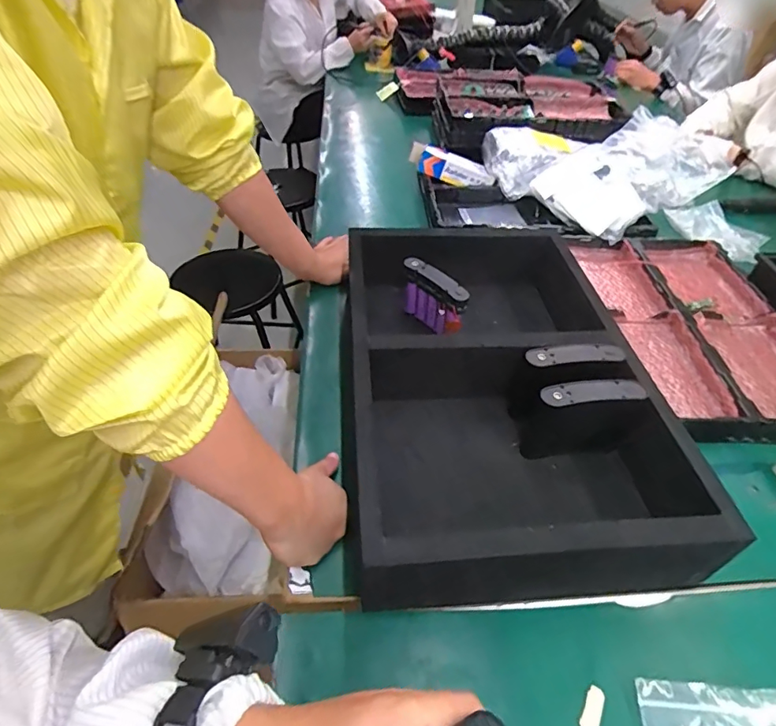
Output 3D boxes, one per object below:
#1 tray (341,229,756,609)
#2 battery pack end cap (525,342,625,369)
[{"bbox_3d":[0.129,0.009,0.640,0.353,0.118,0.545,-2,48,-5],"label":"tray"},{"bbox_3d":[0.232,-0.010,0.599,0.123,0.011,0.038,-6,46,-8],"label":"battery pack end cap"}]

